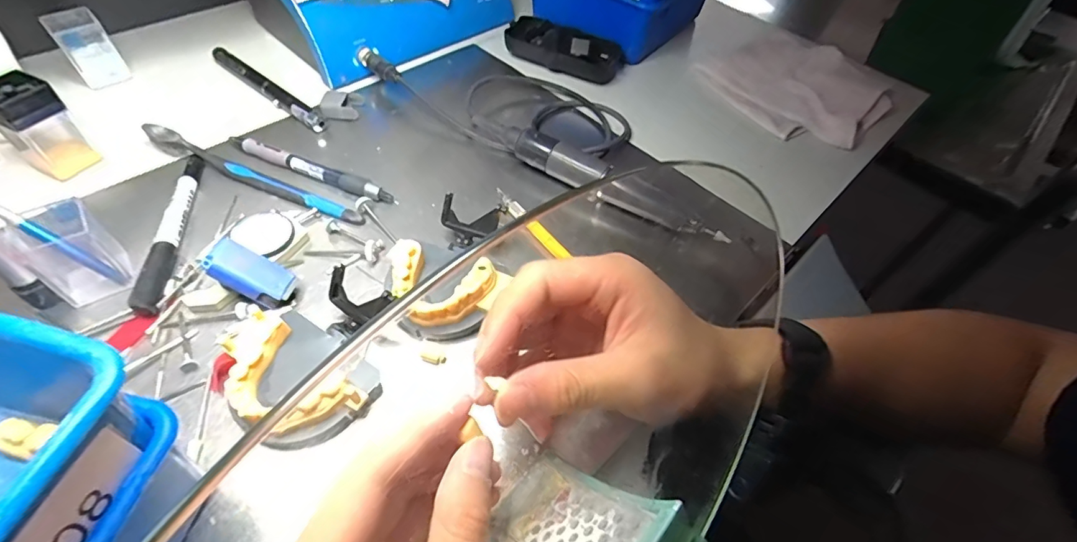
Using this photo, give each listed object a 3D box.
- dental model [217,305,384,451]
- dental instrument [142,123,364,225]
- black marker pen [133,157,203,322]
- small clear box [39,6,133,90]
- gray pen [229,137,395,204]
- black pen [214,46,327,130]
[{"bbox_3d":[-0.129,0.055,0.251,0.074,0.025,0.059,27,55,14],"label":"dental model"},{"bbox_3d":[-0.209,-0.071,0.350,0.183,0.020,0.013,21,53,10],"label":"dental instrument"},{"bbox_3d":[-0.239,-0.029,0.317,0.014,0.012,0.136,-8,54,-12],"label":"black marker pen"},{"bbox_3d":[-0.379,-0.185,0.408,0.039,0.053,0.034,40,59,22],"label":"small clear box"},{"bbox_3d":[-0.172,-0.077,0.360,0.139,0.011,0.012,21,53,10],"label":"gray pen"},{"bbox_3d":[-0.237,-0.159,0.419,0.152,0.012,0.017,35,57,20],"label":"black pen"}]

